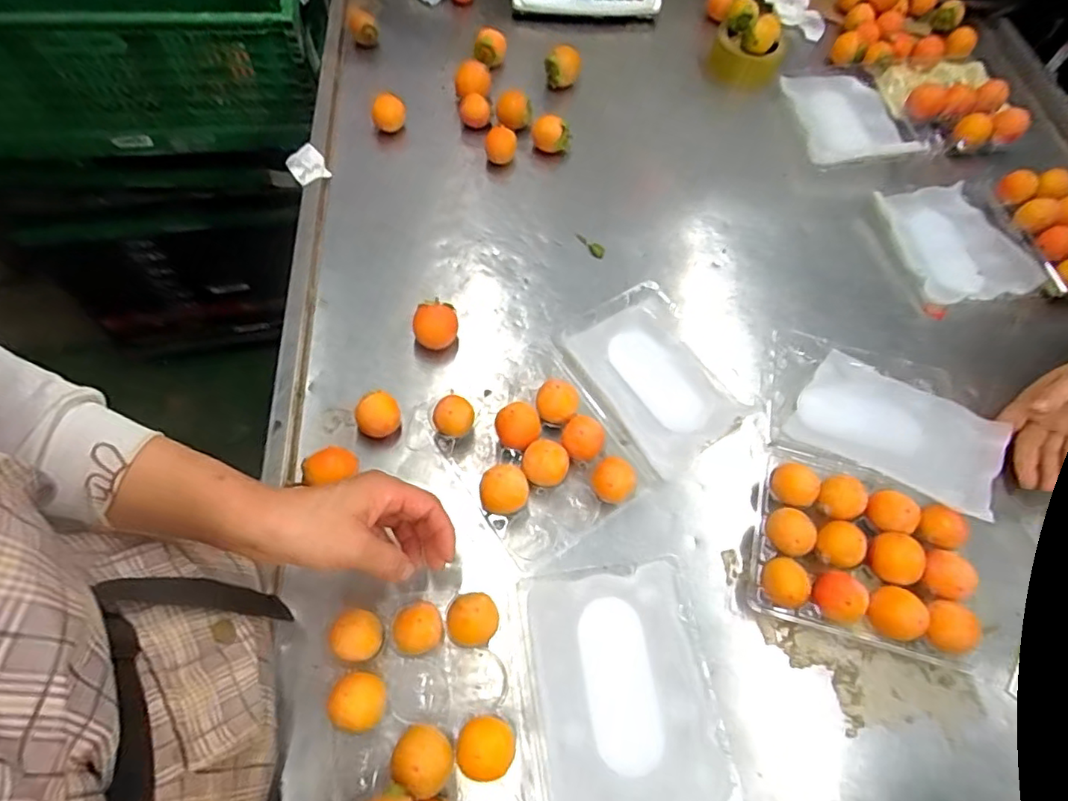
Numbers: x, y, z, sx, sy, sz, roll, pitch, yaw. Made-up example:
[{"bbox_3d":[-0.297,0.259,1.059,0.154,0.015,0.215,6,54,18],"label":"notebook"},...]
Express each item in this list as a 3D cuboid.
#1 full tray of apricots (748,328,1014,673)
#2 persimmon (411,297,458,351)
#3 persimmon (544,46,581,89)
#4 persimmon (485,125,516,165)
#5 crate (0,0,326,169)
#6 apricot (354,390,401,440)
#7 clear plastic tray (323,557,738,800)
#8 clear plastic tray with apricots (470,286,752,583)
[{"bbox_3d":[0.326,0.074,0.543,0.209,0.043,0.305,17,64,4],"label":"full tray of apricots"},{"bbox_3d":[-0.102,-0.074,0.598,0.046,0.045,0.044,2,64,-3],"label":"persimmon"},{"bbox_3d":[0.040,-0.463,0.792,0.048,0.048,0.045,6,64,-1],"label":"persimmon"},{"bbox_3d":[-0.042,-0.324,0.722,0.038,0.031,0.038,-3,64,-6],"label":"persimmon"},{"bbox_3d":[-0.662,-0.601,0.912,0.598,0.215,0.392,-8,65,-8],"label":"crate"},{"bbox_3d":[-0.148,0.018,0.549,0.040,0.038,0.040,2,64,-3],"label":"apricot"},{"bbox_3d":[-0.001,0.237,0.447,0.283,0.069,0.188,-5,63,-5],"label":"clear plastic tray"},{"bbox_3d":[0.063,0.009,0.559,0.291,0.052,0.186,-32,70,-18],"label":"clear plastic tray with apricots"}]

